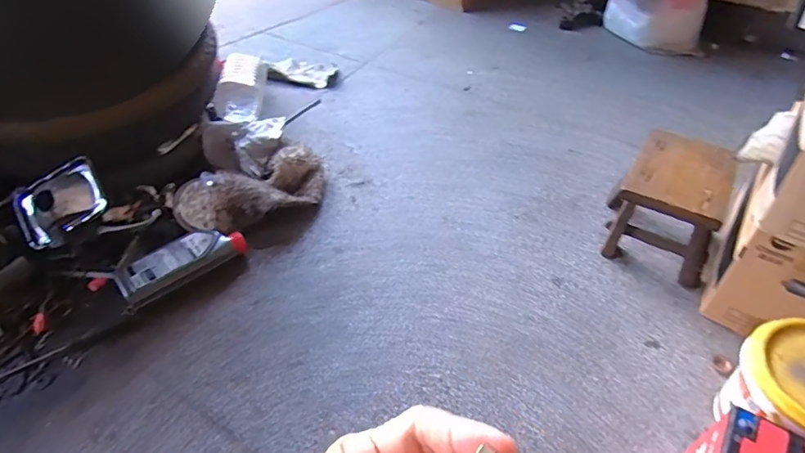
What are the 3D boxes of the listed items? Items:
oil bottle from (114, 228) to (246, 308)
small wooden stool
[{"bbox_3d":[-0.424,0.074,0.949,0.237,0.065,0.083,-28,52,-24],"label":"oil bottle"},{"bbox_3d":[0.524,-0.040,0.959,0.182,0.188,0.228,20,50,18],"label":"small wooden stool"}]

